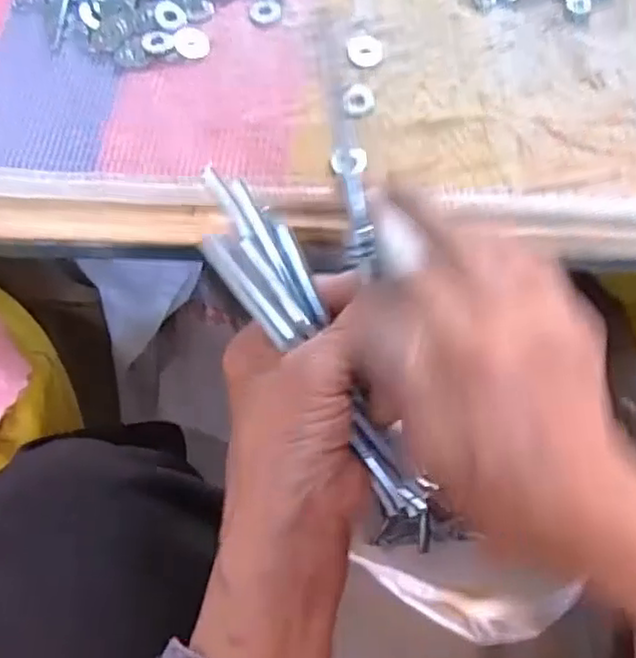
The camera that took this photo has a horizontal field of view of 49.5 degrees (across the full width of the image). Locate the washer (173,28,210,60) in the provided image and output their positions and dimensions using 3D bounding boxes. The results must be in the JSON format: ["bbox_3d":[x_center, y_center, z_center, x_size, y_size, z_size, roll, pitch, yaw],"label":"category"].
[{"bbox_3d":[-0.075,-0.171,0.409,0.020,0.004,0.025,-12,65,-2],"label":"washer"}]

